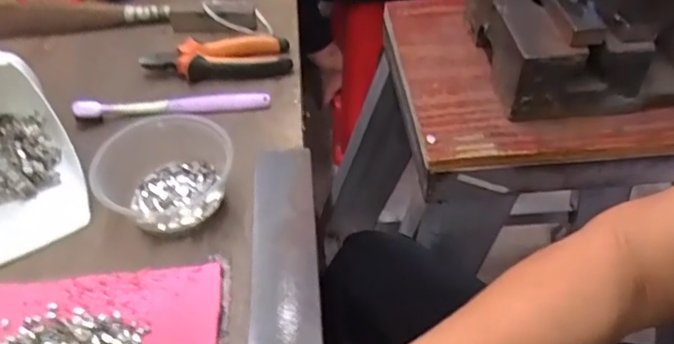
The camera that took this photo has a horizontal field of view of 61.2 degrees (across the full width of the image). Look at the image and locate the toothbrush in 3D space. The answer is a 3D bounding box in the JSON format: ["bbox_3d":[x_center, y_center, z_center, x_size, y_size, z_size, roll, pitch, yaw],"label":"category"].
[{"bbox_3d":[-0.159,-0.067,0.555,0.182,0.018,0.024,-4,46,-1],"label":"toothbrush"}]

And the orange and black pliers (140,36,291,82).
[{"bbox_3d":[-0.125,-0.122,0.603,0.150,0.026,0.056,-2,46,2],"label":"orange and black pliers"}]

